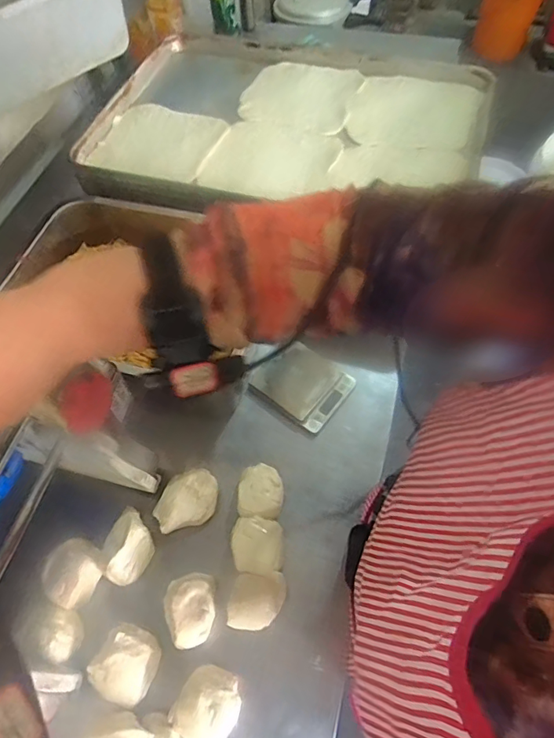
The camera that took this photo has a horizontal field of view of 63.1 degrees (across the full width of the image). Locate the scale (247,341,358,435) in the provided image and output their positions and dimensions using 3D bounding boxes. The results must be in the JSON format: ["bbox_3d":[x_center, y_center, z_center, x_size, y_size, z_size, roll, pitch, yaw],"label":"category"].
[{"bbox_3d":[0.037,0.019,0.658,0.123,0.017,0.097,35,68,20],"label":"scale"}]

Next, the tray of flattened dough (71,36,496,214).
[{"bbox_3d":[0.021,-0.397,0.755,0.627,0.061,0.432,8,61,8],"label":"tray of flattened dough"}]

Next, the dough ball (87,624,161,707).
[{"bbox_3d":[-0.162,0.316,0.484,0.063,0.029,0.065,-1,61,2],"label":"dough ball"}]

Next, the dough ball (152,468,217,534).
[{"bbox_3d":[-0.116,0.162,0.567,0.082,0.039,0.068,-26,63,-11],"label":"dough ball"}]

